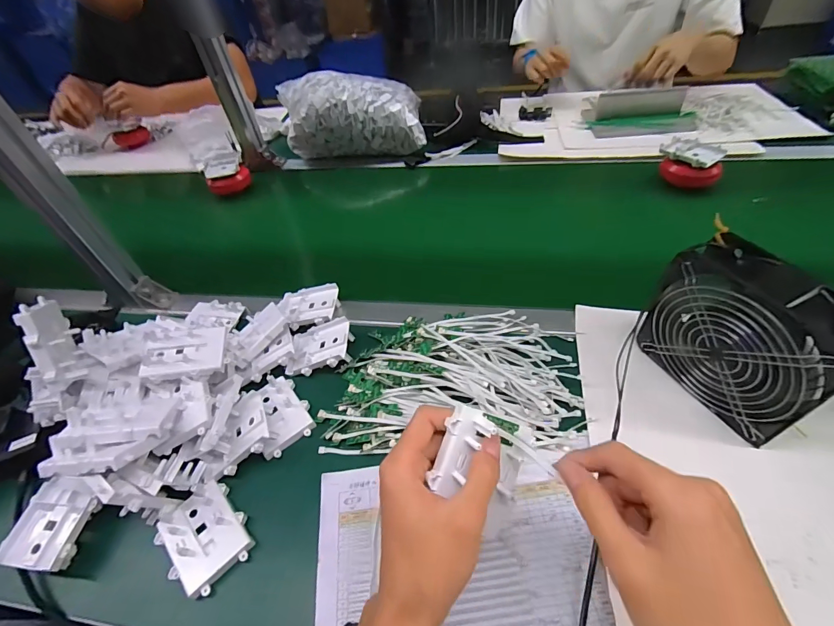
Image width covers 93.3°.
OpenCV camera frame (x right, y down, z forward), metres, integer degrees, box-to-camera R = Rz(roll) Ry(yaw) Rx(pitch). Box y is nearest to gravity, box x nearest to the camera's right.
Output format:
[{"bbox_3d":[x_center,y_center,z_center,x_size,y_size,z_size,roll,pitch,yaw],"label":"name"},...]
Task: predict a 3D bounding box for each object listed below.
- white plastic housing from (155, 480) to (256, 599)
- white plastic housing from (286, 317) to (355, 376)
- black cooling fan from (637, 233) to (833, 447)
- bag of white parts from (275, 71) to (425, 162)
[{"bbox_3d":[-0.199,0.211,0.373,0.067,0.021,0.081,-39,54,-25],"label":"white plastic housing"},{"bbox_3d":[-0.124,0.040,0.497,0.081,0.021,0.072,-9,47,0],"label":"white plastic housing"},{"bbox_3d":[0.310,0.024,0.378,0.064,0.144,0.153,-24,49,-13],"label":"black cooling fan"},{"bbox_3d":[-0.146,-0.440,0.871,0.319,0.134,0.134,-1,48,7],"label":"bag of white parts"}]

